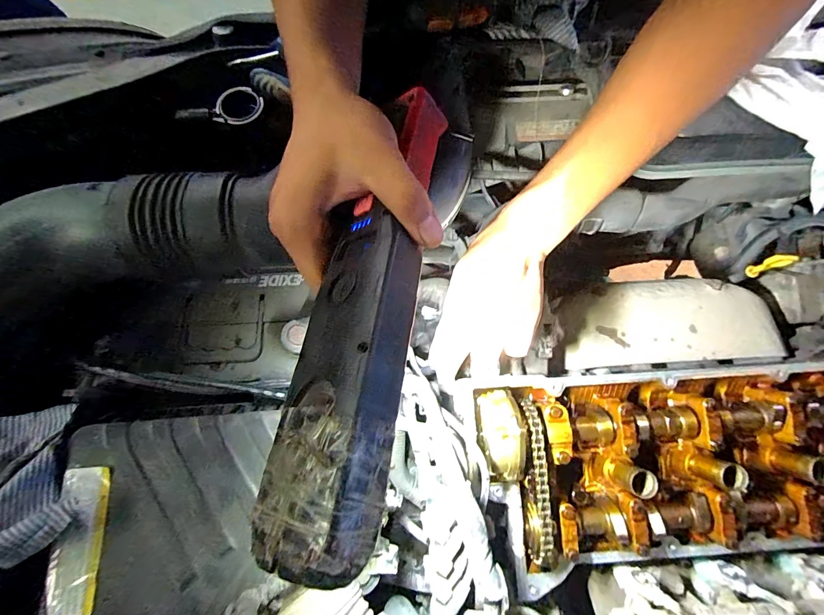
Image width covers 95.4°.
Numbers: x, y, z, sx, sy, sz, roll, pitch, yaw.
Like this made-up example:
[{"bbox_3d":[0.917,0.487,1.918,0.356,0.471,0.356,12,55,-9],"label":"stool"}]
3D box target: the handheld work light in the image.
[{"bbox_3d":[-0.024,-0.020,0.212,0.056,0.030,0.282,9,62,2],"label":"handheld work light"}]

